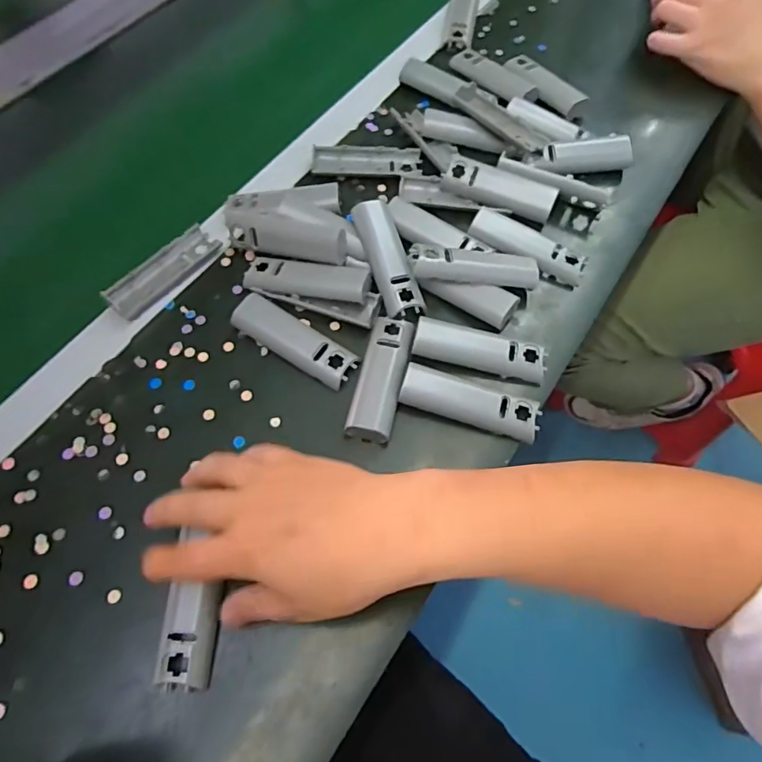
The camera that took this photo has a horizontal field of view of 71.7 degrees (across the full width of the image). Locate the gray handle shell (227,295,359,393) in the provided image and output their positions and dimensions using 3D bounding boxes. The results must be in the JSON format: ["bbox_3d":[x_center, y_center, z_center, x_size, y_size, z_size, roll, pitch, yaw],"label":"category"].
[{"bbox_3d":[-0.068,-0.031,0.414,0.103,0.016,0.032,32,68,14],"label":"gray handle shell"}]

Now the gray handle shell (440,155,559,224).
[{"bbox_3d":[0.108,-0.175,0.481,0.102,0.013,0.033,23,103,11],"label":"gray handle shell"}]

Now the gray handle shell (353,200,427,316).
[{"bbox_3d":[0.006,-0.103,0.434,0.032,0.021,0.101,-17,65,-9],"label":"gray handle shell"}]

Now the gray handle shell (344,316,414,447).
[{"bbox_3d":[0.001,-0.003,0.402,0.033,0.020,0.103,12,64,6],"label":"gray handle shell"}]

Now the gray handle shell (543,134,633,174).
[{"bbox_3d":[0.196,-0.215,0.503,0.081,0.023,0.024,-3,64,-2],"label":"gray handle shell"}]

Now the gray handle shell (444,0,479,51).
[{"bbox_3d":[0.095,-0.428,0.616,0.033,0.014,0.109,10,64,4],"label":"gray handle shell"}]

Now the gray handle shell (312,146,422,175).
[{"bbox_3d":[-0.013,-0.212,0.510,0.103,0.016,0.032,1,63,0],"label":"gray handle shell"}]

